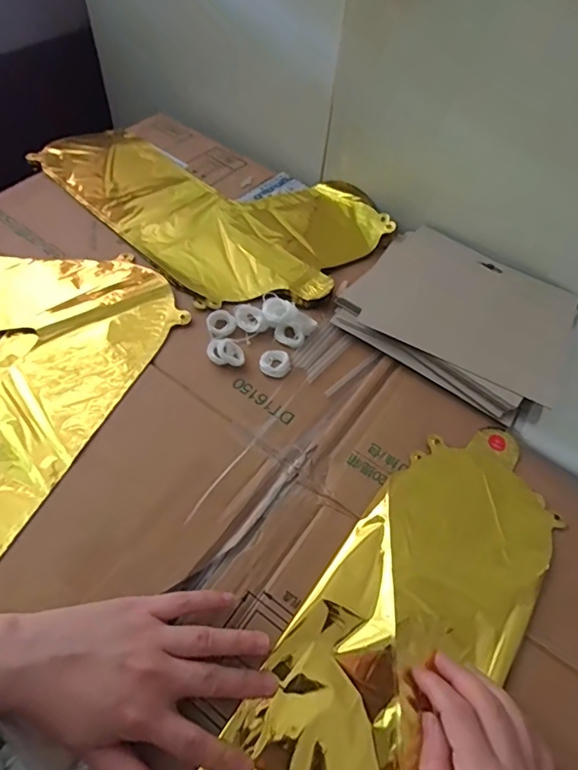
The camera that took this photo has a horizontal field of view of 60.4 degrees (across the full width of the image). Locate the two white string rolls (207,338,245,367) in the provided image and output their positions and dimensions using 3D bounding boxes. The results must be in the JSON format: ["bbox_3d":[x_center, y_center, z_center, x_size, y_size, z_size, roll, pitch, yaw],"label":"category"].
[{"bbox_3d":[-0.058,-0.030,0.456,0.034,0.011,0.024,4,57,-3],"label":"two white string rolls"}]

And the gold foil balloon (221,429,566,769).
[{"bbox_3d":[0.063,0.193,0.325,0.132,0.021,0.418,32,61,15],"label":"gold foil balloon"}]

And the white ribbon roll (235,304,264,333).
[{"bbox_3d":[-0.037,-0.064,0.479,0.029,0.009,0.027,2,57,-4],"label":"white ribbon roll"}]

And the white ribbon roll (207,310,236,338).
[{"bbox_3d":[-0.065,-0.060,0.473,0.024,0.010,0.022,2,57,-4],"label":"white ribbon roll"}]

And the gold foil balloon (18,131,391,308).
[{"bbox_3d":[-0.099,-0.225,0.597,0.400,0.027,0.252,35,61,16],"label":"gold foil balloon"}]

